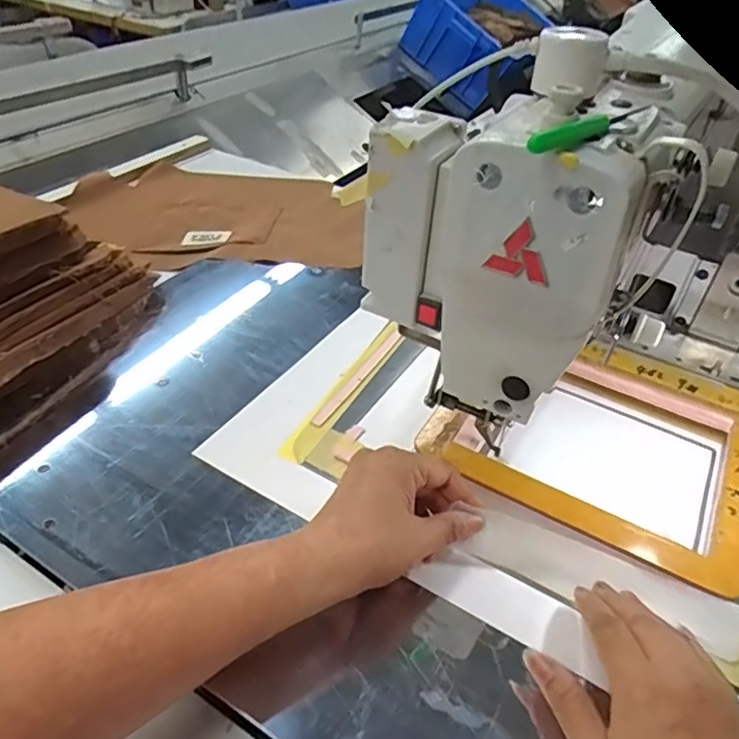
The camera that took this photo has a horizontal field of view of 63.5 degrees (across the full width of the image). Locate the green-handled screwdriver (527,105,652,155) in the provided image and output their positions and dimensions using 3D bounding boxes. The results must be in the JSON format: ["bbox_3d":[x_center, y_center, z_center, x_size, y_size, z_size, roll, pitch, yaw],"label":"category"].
[{"bbox_3d":[0.112,-0.123,0.304,0.098,0.012,0.008,-32,49,-31],"label":"green-handled screwdriver"}]

